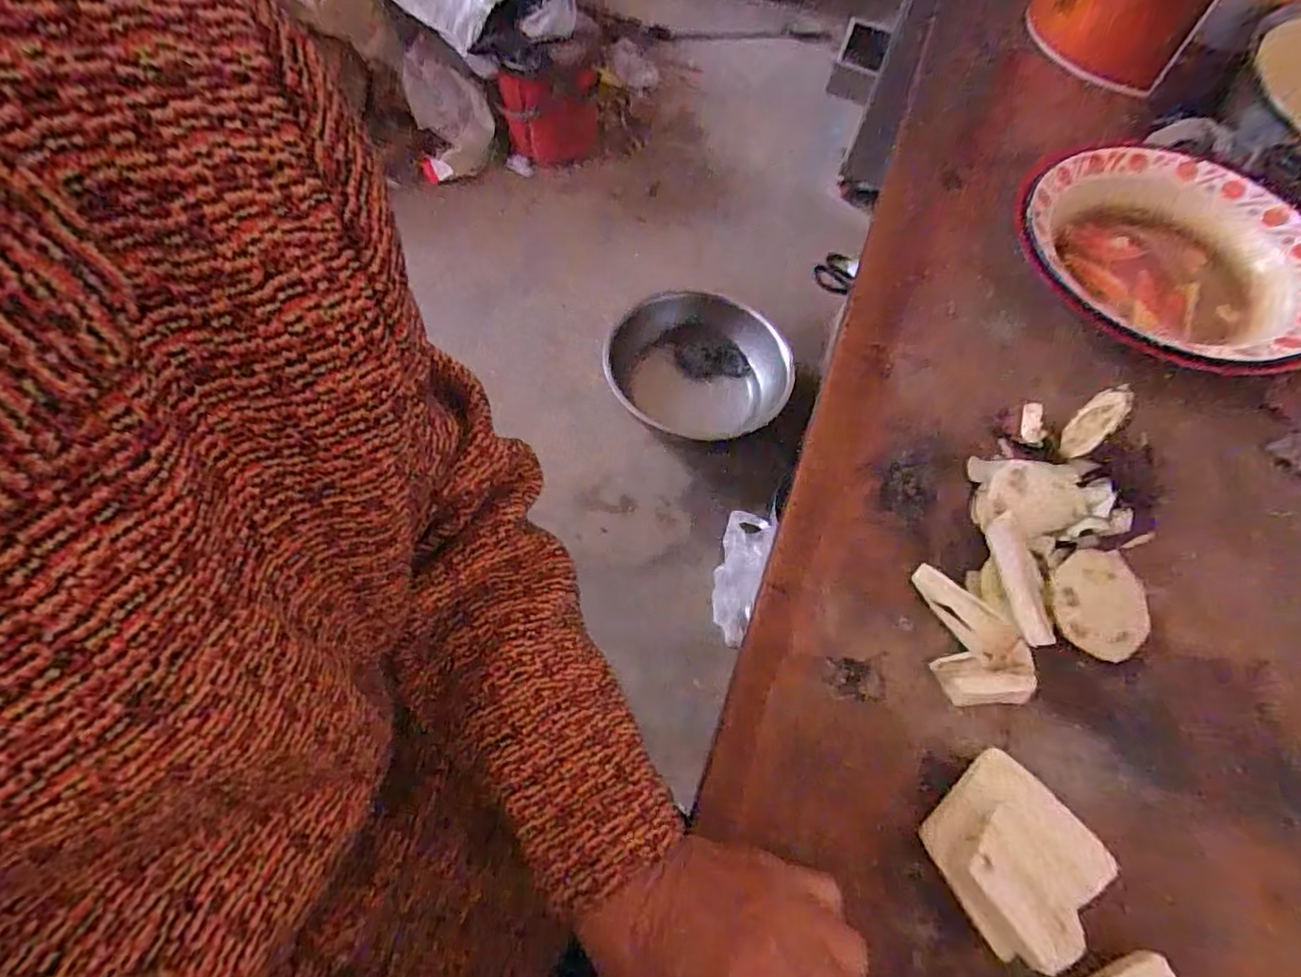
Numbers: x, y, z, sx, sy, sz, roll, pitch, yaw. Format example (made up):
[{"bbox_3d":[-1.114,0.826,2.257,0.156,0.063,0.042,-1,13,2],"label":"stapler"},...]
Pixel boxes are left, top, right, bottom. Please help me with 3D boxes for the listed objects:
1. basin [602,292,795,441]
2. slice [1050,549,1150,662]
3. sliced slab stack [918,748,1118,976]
[{"bbox_3d":[0.080,-0.240,1.164,0.315,0.105,0.292,1,61,-2],"label":"basin"},{"bbox_3d":[0.254,0.066,0.361,0.058,0.011,0.058,2,75,-6],"label":"slice"},{"bbox_3d":[0.172,0.170,0.293,0.072,0.028,0.074,-40,70,-21],"label":"sliced slab stack"}]

